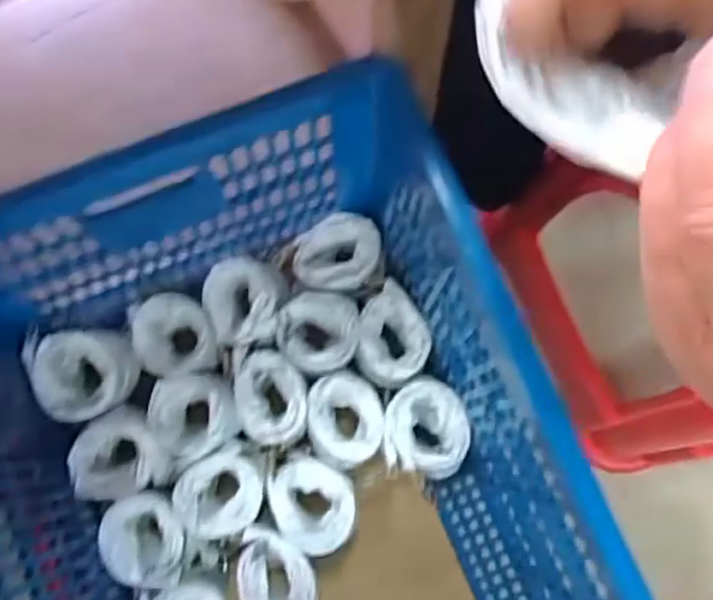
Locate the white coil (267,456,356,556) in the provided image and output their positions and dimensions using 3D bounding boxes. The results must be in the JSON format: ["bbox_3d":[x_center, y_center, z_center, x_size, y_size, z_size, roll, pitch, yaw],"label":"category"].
[{"bbox_3d":[-0.052,0.234,0.777,0.097,0.072,0.098,0,78,0],"label":"white coil"}]

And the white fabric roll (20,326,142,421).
[{"bbox_3d":[-0.325,0.087,0.821,0.097,0.097,0.116,-22,79,-5],"label":"white fabric roll"}]

